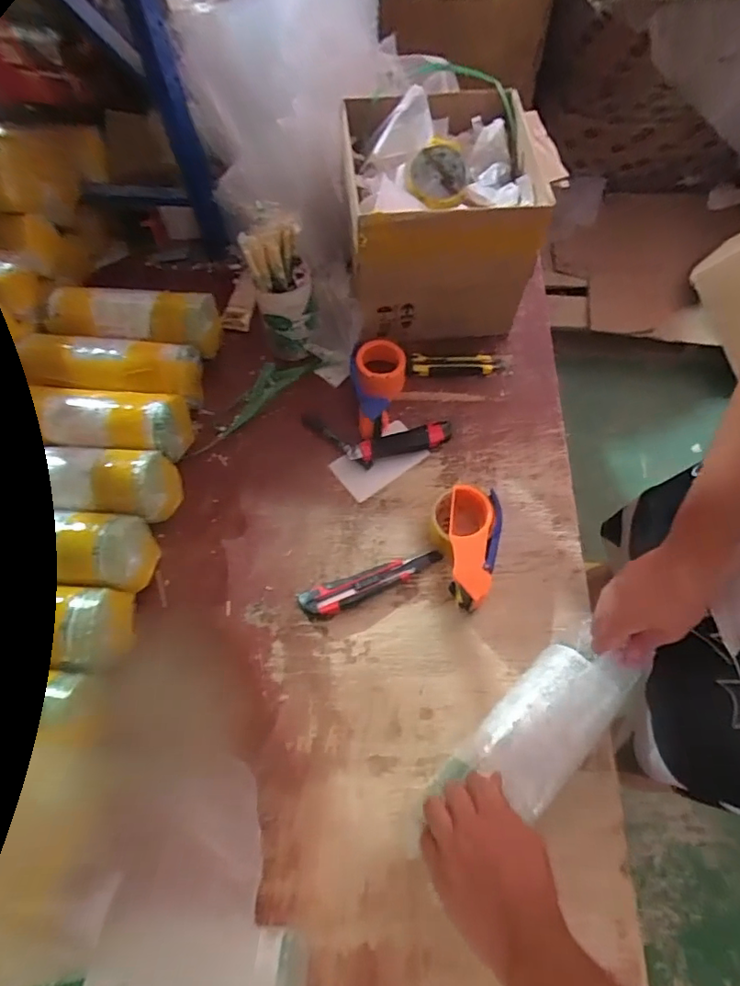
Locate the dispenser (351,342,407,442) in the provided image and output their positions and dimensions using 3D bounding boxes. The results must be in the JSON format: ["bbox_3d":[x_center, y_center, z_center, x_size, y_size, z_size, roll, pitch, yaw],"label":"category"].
[{"bbox_3d":[0.011,-0.155,0.774,0.083,0.060,0.164,3,64,3],"label":"dispenser"}]

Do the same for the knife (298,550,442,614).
[{"bbox_3d":[0.004,0.114,0.666,0.188,0.021,0.039,-19,65,-8],"label":"knife"}]

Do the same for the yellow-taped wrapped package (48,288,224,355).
[{"bbox_3d":[-0.359,-0.257,0.806,0.249,0.093,0.087,0,64,1],"label":"yellow-taped wrapped package"}]

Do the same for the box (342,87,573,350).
[{"bbox_3d":[0.098,-0.400,0.790,0.245,0.248,0.268,-5,64,-1],"label":"box"}]

